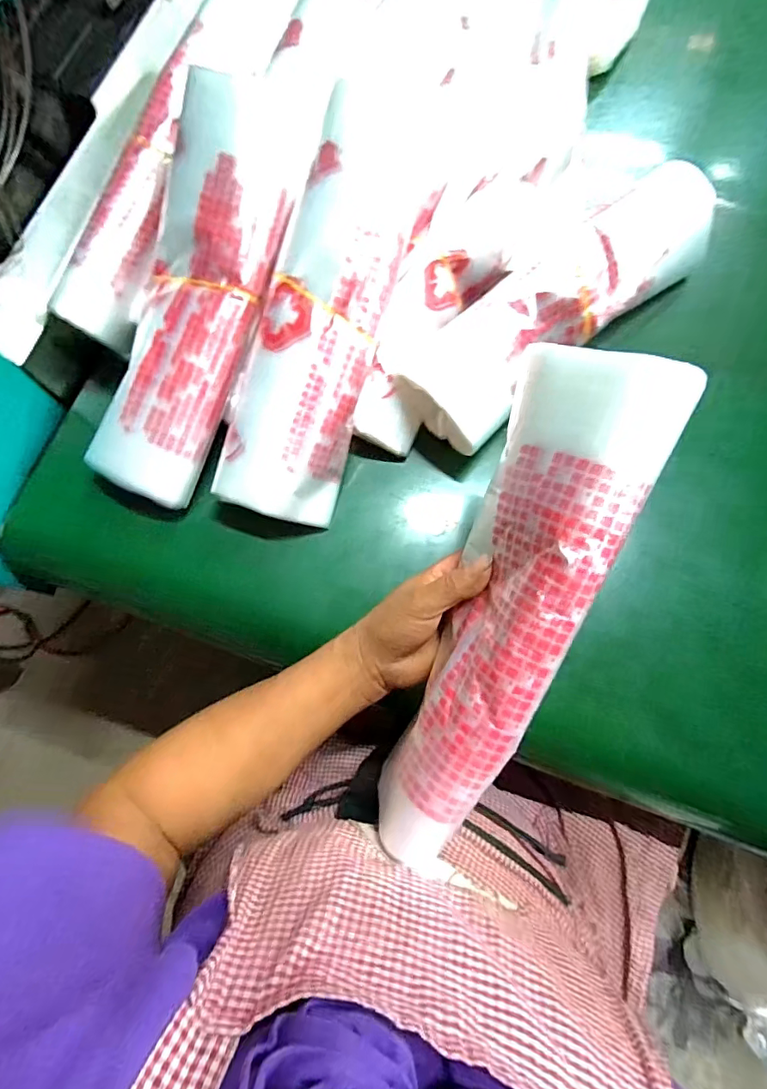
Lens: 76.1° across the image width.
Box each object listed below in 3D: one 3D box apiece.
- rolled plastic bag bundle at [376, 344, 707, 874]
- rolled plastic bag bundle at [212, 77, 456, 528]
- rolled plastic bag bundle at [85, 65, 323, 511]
[{"bbox_3d":[0.064,0.040,0.283,0.074,0.068,0.297,21,100,6],"label":"rolled plastic bag bundle"},{"bbox_3d":[-0.033,-0.207,0.369,0.090,0.046,0.284,20,97,5],"label":"rolled plastic bag bundle"},{"bbox_3d":[-0.143,-0.188,0.378,0.094,0.039,0.311,21,97,5],"label":"rolled plastic bag bundle"}]

